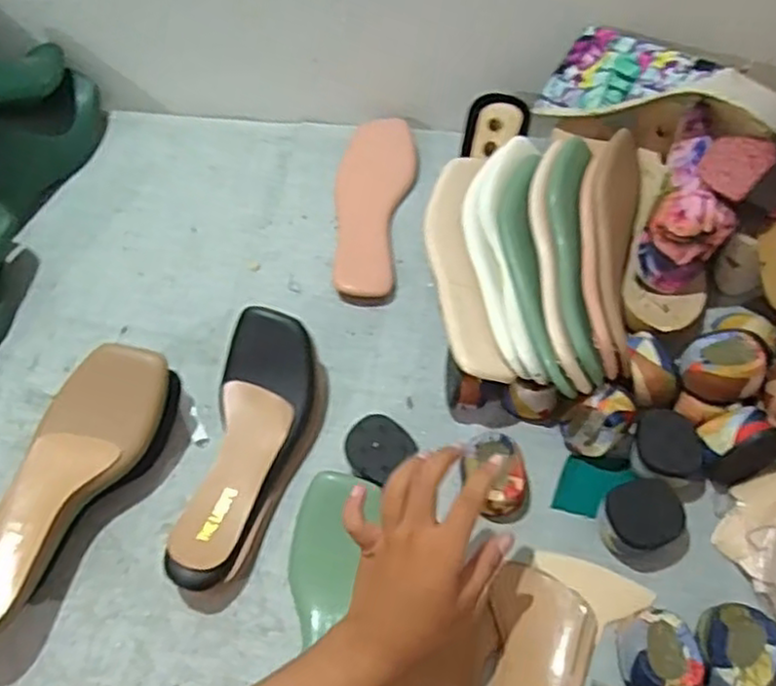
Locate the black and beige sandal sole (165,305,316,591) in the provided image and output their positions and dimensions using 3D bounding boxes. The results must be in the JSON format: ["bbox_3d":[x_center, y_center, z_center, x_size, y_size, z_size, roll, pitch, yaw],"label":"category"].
[{"bbox_3d":[-0.113,0.086,0.576,0.083,0.062,0.226,9,59,6],"label":"black and beige sandal sole"}]

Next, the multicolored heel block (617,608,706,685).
[{"bbox_3d":[0.192,0.220,0.493,0.050,0.031,0.059,-5,58,-2],"label":"multicolored heel block"}]

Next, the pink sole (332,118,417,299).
[{"bbox_3d":[-0.017,-0.146,0.736,0.077,0.023,0.223,5,58,4],"label":"pink sole"}]

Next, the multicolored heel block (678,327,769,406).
[{"bbox_3d":[0.274,0.018,0.575,0.061,0.037,0.058,-19,60,-11],"label":"multicolored heel block"}]

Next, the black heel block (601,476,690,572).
[{"bbox_3d":[0.200,0.139,0.542,0.061,0.043,0.066,-35,64,-19],"label":"black heel block"}]

